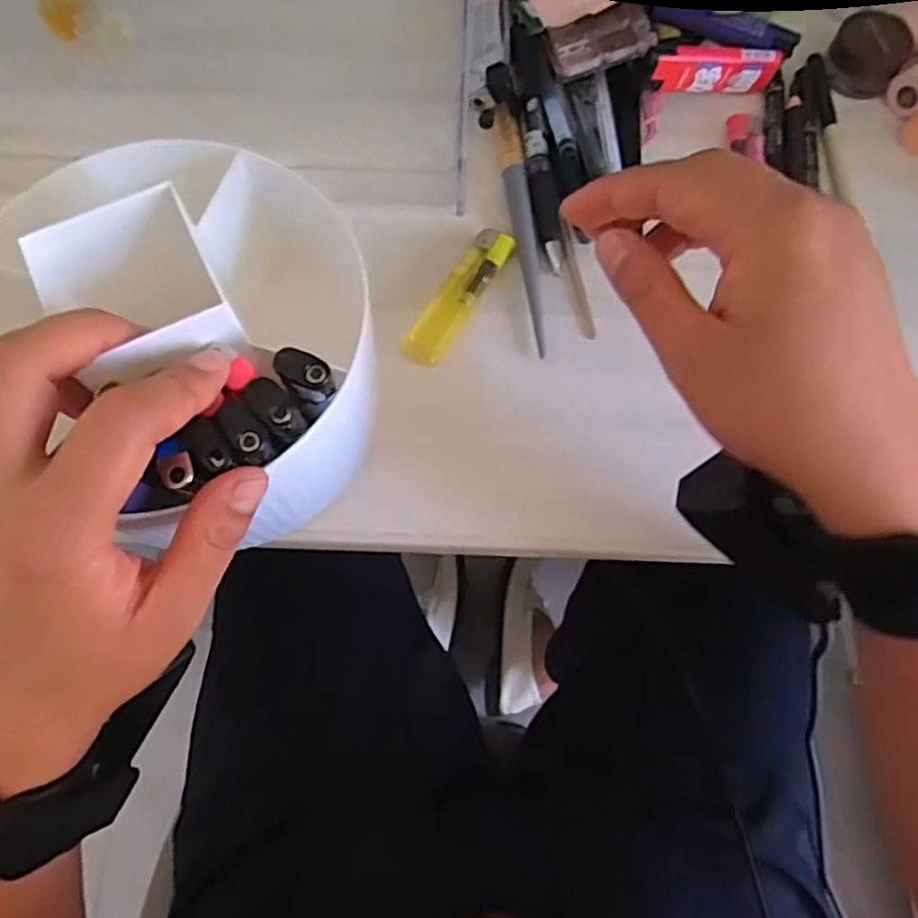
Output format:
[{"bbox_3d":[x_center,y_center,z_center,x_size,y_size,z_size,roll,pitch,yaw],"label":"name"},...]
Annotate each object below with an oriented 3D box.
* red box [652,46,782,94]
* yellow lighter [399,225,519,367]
[{"bbox_3d":[0.131,-0.201,0.361,0.072,0.023,0.013,-9,71,-18],"label":"red box"},{"bbox_3d":[0.000,-0.079,0.338,0.019,0.008,0.078,30,73,9],"label":"yellow lighter"}]

